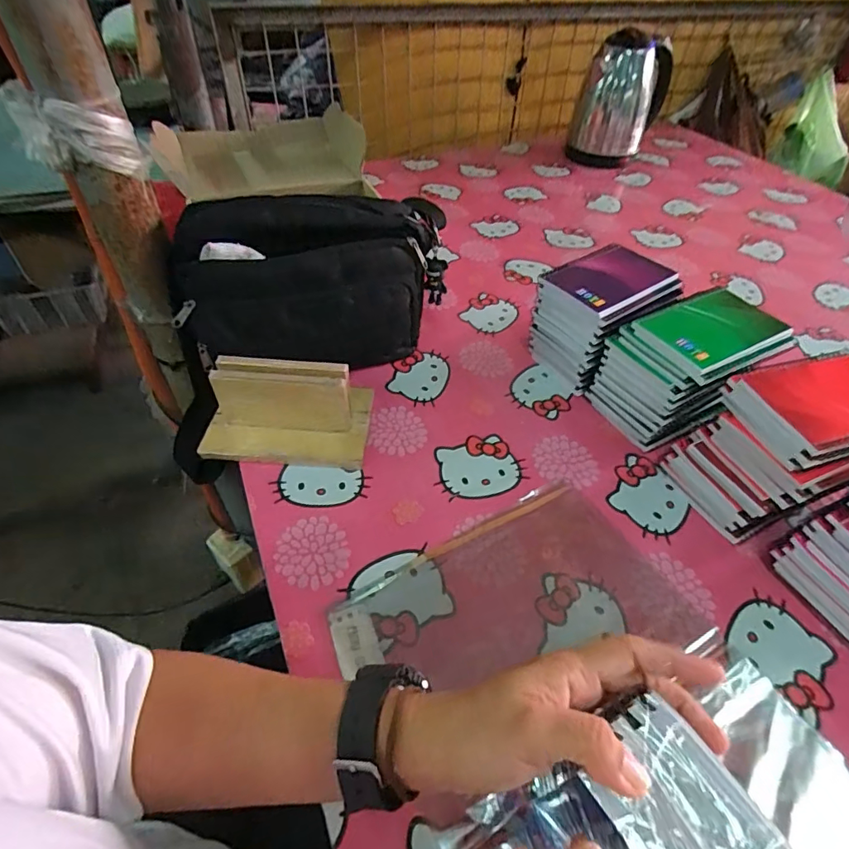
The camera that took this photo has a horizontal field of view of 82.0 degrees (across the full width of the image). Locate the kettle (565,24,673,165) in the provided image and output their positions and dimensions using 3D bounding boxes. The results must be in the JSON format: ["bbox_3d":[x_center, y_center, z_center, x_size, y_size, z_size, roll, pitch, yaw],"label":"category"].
[{"bbox_3d":[0.391,-0.652,0.987,0.158,0.210,0.128,20,49,15],"label":"kettle"}]

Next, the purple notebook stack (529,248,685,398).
[{"bbox_3d":[0.198,-0.119,0.558,0.127,0.119,0.095,-29,55,-26],"label":"purple notebook stack"}]

